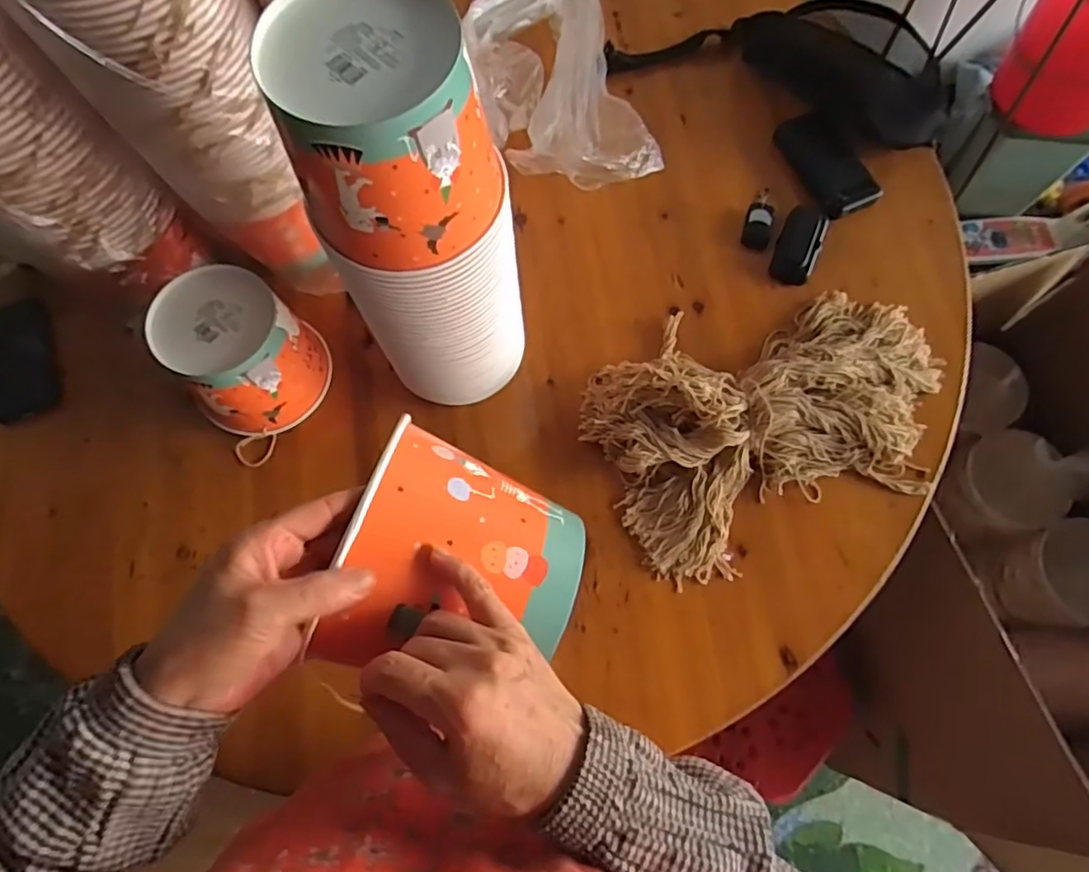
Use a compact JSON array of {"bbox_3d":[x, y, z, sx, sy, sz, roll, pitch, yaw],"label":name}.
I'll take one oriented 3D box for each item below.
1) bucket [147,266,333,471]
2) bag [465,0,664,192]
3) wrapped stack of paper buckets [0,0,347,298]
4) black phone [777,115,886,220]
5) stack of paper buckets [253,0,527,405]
[{"bbox_3d":[-0.344,-0.088,0.703,0.138,0.149,0.153,40,77,13],"label":"bucket"},{"bbox_3d":[0.016,-0.487,0.863,0.195,0.059,0.372,-15,72,-3],"label":"bag"},{"bbox_3d":[-0.337,-0.331,0.598,0.155,0.413,0.168,17,73,7],"label":"wrapped stack of paper buckets"},{"bbox_3d":[0.380,-0.368,0.831,0.086,0.012,0.153,-25,78,-1],"label":"black phone"},{"bbox_3d":[-0.108,-0.173,0.560,0.149,0.382,0.145,-14,72,-3],"label":"stack of paper buckets"}]

